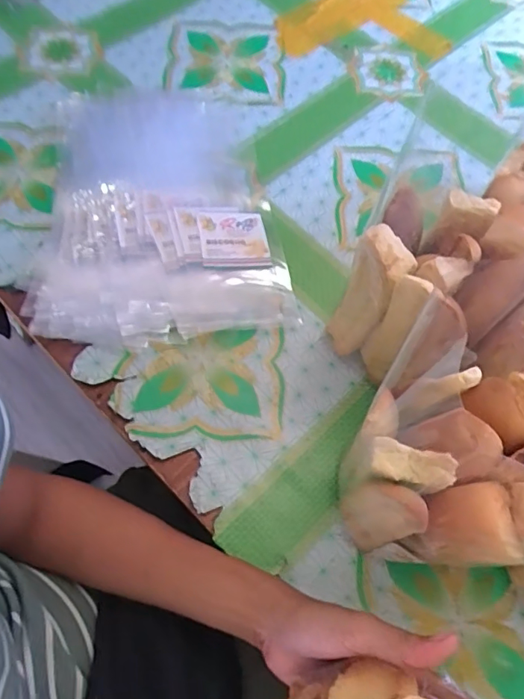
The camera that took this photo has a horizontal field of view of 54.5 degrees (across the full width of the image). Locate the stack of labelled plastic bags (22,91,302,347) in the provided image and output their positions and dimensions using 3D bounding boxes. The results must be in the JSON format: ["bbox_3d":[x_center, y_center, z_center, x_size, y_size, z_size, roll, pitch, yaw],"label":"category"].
[{"bbox_3d":[-0.109,-0.150,0.516,0.233,0.027,0.319,-9,66,-7],"label":"stack of labelled plastic bags"}]

